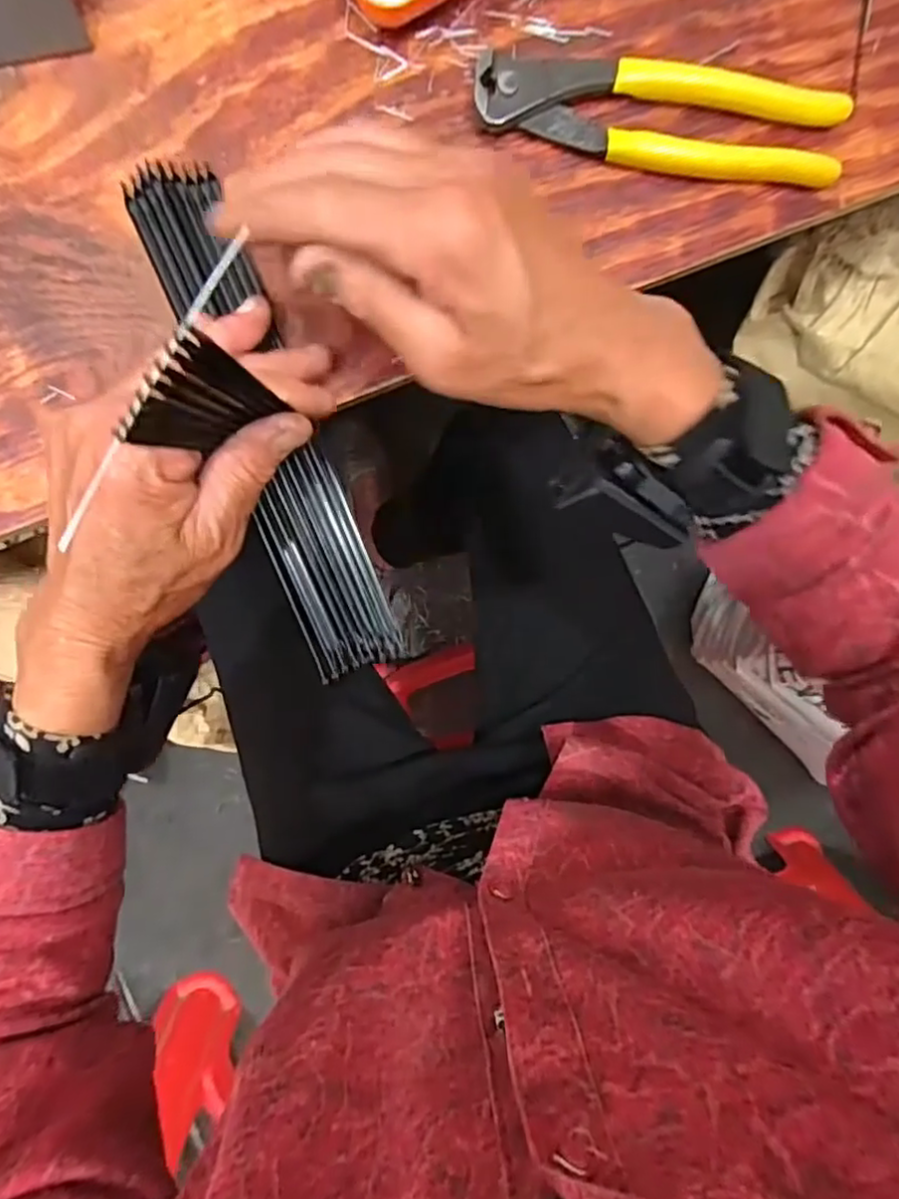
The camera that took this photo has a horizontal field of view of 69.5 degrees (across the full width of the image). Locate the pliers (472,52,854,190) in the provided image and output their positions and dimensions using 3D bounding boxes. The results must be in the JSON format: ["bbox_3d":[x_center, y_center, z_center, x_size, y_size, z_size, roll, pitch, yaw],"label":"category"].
[{"bbox_3d":[0.095,-0.216,0.287,0.166,0.011,0.041,6,94,-4],"label":"pliers"}]

